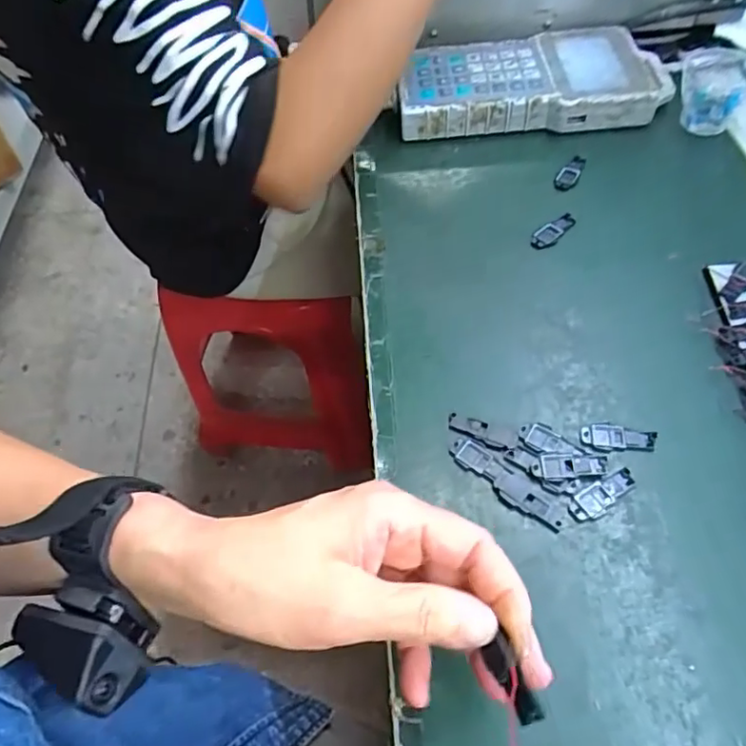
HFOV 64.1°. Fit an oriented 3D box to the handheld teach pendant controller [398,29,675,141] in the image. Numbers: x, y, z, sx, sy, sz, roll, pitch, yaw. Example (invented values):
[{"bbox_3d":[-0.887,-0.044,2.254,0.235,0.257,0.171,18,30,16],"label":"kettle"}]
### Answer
[{"bbox_3d":[0.136,-0.247,0.510,0.227,0.036,0.110,-1,56,4],"label":"handheld teach pendant controller"}]

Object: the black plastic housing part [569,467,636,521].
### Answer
[{"bbox_3d":[0.122,0.064,0.317,0.041,0.004,0.014,-30,59,-16],"label":"black plastic housing part"}]

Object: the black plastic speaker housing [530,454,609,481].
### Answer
[{"bbox_3d":[0.108,0.051,0.325,0.041,0.004,0.015,0,56,4],"label":"black plastic speaker housing"}]

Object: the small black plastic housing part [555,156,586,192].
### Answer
[{"bbox_3d":[0.155,-0.156,0.465,0.016,0.004,0.044,25,61,19],"label":"small black plastic housing part"}]

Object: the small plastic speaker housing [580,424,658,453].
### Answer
[{"bbox_3d":[0.138,0.036,0.333,0.040,0.004,0.016,7,56,8],"label":"small plastic speaker housing"}]

